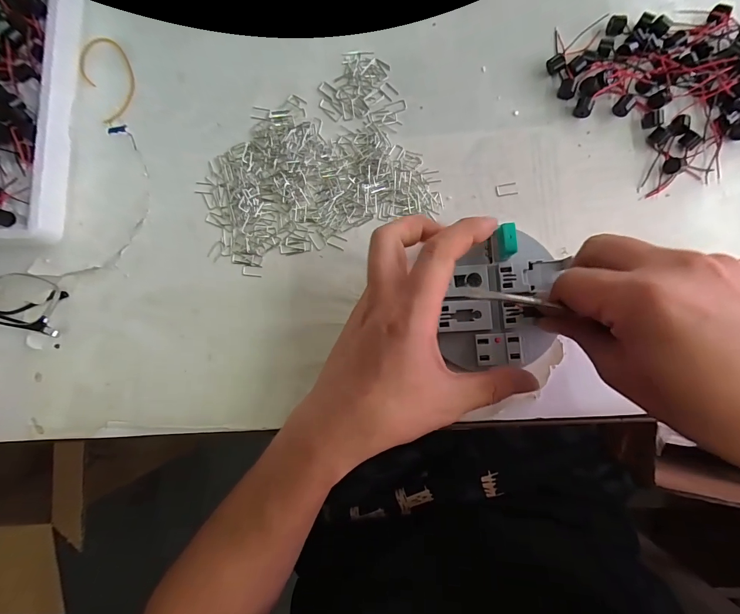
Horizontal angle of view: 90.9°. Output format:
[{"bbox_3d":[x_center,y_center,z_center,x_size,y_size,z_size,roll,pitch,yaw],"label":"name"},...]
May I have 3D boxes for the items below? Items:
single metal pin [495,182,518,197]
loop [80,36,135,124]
[{"bbox_3d":[0.103,-0.089,0.276,0.016,0.004,0.009,-7,88,2],"label":"single metal pin"},{"bbox_3d":[-0.213,-0.188,0.300,0.038,0.005,0.074,-27,87,-6],"label":"loop"}]

